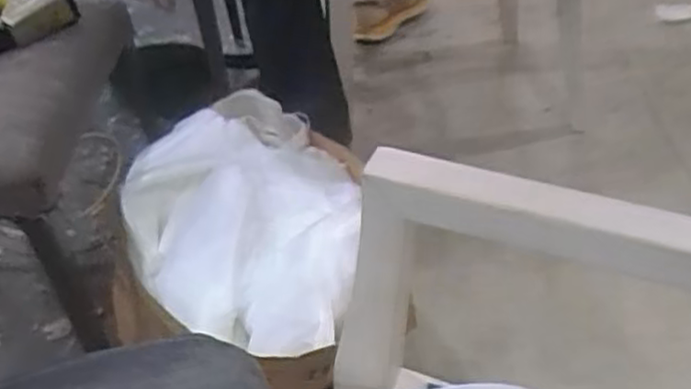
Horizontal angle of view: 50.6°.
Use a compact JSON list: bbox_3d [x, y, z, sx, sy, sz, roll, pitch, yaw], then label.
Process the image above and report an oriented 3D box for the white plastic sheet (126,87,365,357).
[{"bbox_3d":[-0.118,0.031,1.019,0.385,0.105,0.391,19,45,24],"label":"white plastic sheet"}]

